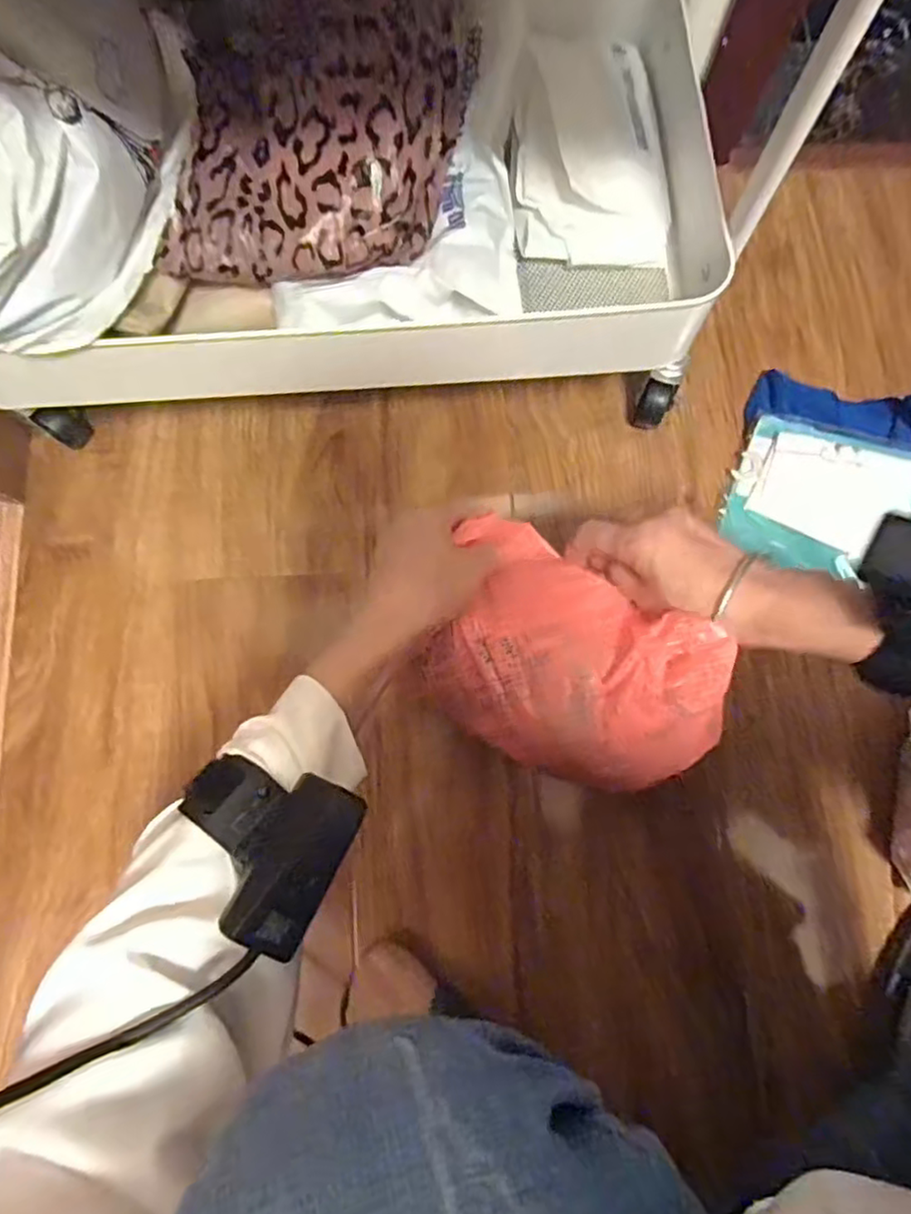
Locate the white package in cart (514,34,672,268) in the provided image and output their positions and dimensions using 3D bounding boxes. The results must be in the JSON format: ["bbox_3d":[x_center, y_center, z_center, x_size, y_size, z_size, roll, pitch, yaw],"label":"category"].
[{"bbox_3d":[0.102,-0.355,0.494,0.114,0.034,0.181,-4,78,-2],"label":"white package in cart"}]

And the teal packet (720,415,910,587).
[{"bbox_3d":[0.352,-0.083,0.546,0.219,0.015,0.123,21,93,19],"label":"teal packet"}]

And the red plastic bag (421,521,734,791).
[{"bbox_3d":[0.062,0.033,0.372,0.172,0.080,0.121,36,82,7],"label":"red plastic bag"}]

